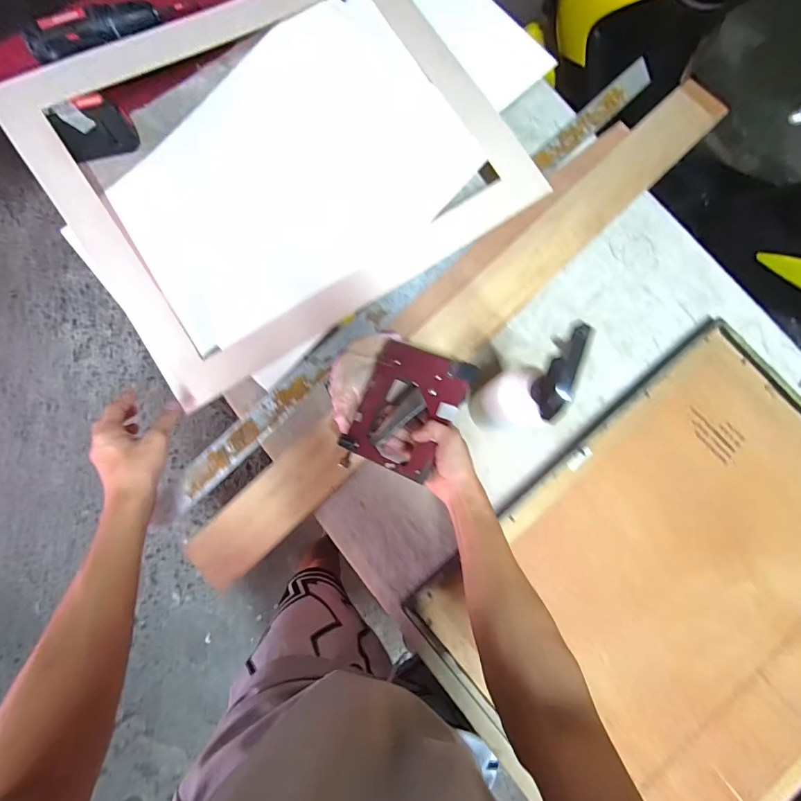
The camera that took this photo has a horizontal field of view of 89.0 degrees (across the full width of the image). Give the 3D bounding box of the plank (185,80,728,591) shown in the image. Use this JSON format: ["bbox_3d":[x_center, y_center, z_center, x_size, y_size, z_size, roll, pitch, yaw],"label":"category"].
[{"bbox_3d":[0.111,-0.125,0.595,1.023,0.029,0.095,-44,87,-7],"label":"plank"}]

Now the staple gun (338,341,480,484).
[{"bbox_3d":[0.005,0.007,0.528,0.132,0.026,0.161,23,77,19],"label":"staple gun"}]

